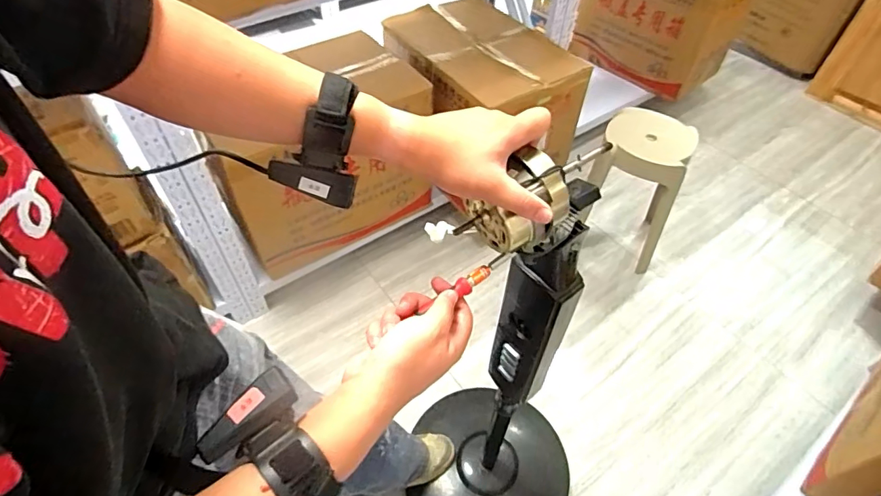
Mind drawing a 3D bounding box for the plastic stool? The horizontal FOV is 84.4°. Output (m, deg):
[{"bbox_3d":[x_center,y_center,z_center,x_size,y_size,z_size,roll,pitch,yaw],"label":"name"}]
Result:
[{"bbox_3d":[0.600,-0.207,1.525,0.272,0.385,0.269,19,51,14],"label":"plastic stool"}]

